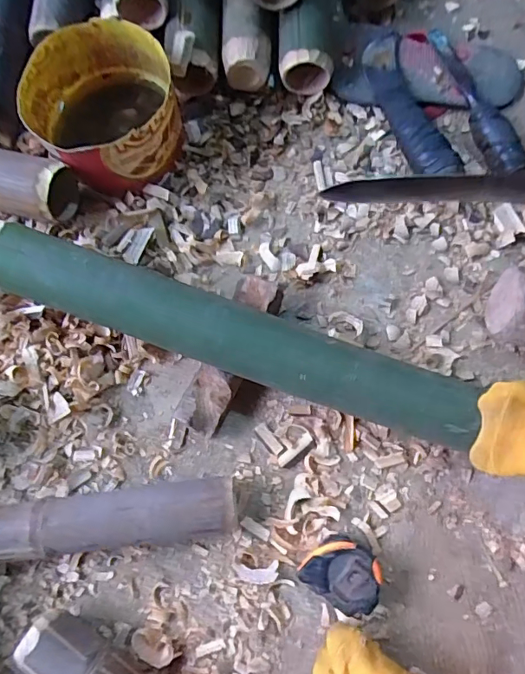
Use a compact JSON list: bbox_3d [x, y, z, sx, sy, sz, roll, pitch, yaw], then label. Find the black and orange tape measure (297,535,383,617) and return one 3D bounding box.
[{"bbox_3d":[0.074,0.217,0.455,0.068,0.034,0.054,32,80,6],"label":"black and orange tape measure"}]

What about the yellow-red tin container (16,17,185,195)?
[{"bbox_3d":[-0.169,-0.249,0.539,0.160,0.078,0.152,0,78,0],"label":"yellow-red tin container"}]

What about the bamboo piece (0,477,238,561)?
[{"bbox_3d":[-0.148,0.171,0.462,0.243,0.050,0.049,-6,78,-1],"label":"bamboo piece"}]

